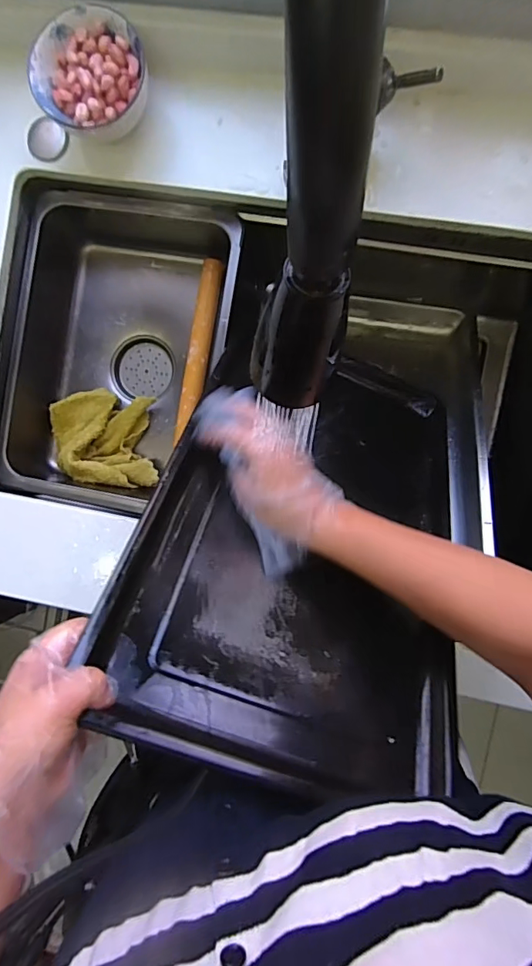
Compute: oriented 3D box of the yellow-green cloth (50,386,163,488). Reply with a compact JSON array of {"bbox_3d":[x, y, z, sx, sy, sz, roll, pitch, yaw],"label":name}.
[{"bbox_3d":[-0.207,-0.058,0.620,0.138,0.044,0.115,7,93,6],"label":"yellow-green cloth"}]

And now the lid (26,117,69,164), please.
[{"bbox_3d":[-0.230,-0.362,0.518,0.042,0.011,0.038,-44,87,6],"label":"lid"}]

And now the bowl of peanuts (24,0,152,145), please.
[{"bbox_3d":[-0.166,-0.396,0.486,0.105,0.057,0.094,9,93,5],"label":"bowl of peanuts"}]

